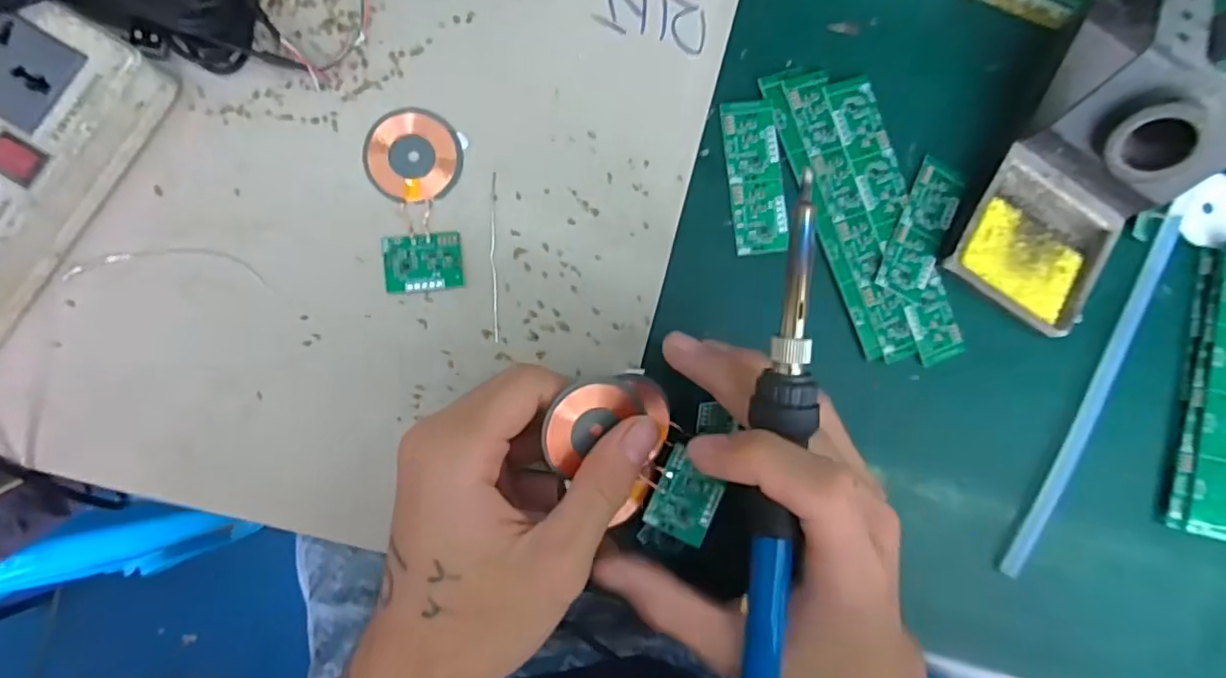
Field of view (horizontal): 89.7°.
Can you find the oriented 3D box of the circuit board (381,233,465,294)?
[{"bbox_3d":[-0.083,-0.034,0.272,0.033,0.004,0.025,-6,89,-8],"label":"circuit board"}]

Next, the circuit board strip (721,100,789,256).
[{"bbox_3d":[0.068,-0.077,0.294,0.026,0.004,0.072,-6,89,-8],"label":"circuit board strip"}]

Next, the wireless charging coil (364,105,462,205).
[{"bbox_3d":[-0.088,-0.081,0.271,0.041,0.008,0.040,0,93,-8],"label":"wireless charging coil"}]

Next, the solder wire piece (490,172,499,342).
[{"bbox_3d":[-0.053,-0.037,0.276,0.004,0.004,0.076,-1,88,-8],"label":"solder wire piece"}]

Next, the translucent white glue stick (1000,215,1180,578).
[{"bbox_3d":[0.244,0.027,0.313,0.008,0.012,0.201,30,84,-6],"label":"translucent white glue stick"}]

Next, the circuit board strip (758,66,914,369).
[{"bbox_3d":[0.111,-0.060,0.299,0.032,0.004,0.147,-22,91,-8],"label":"circuit board strip"}]

